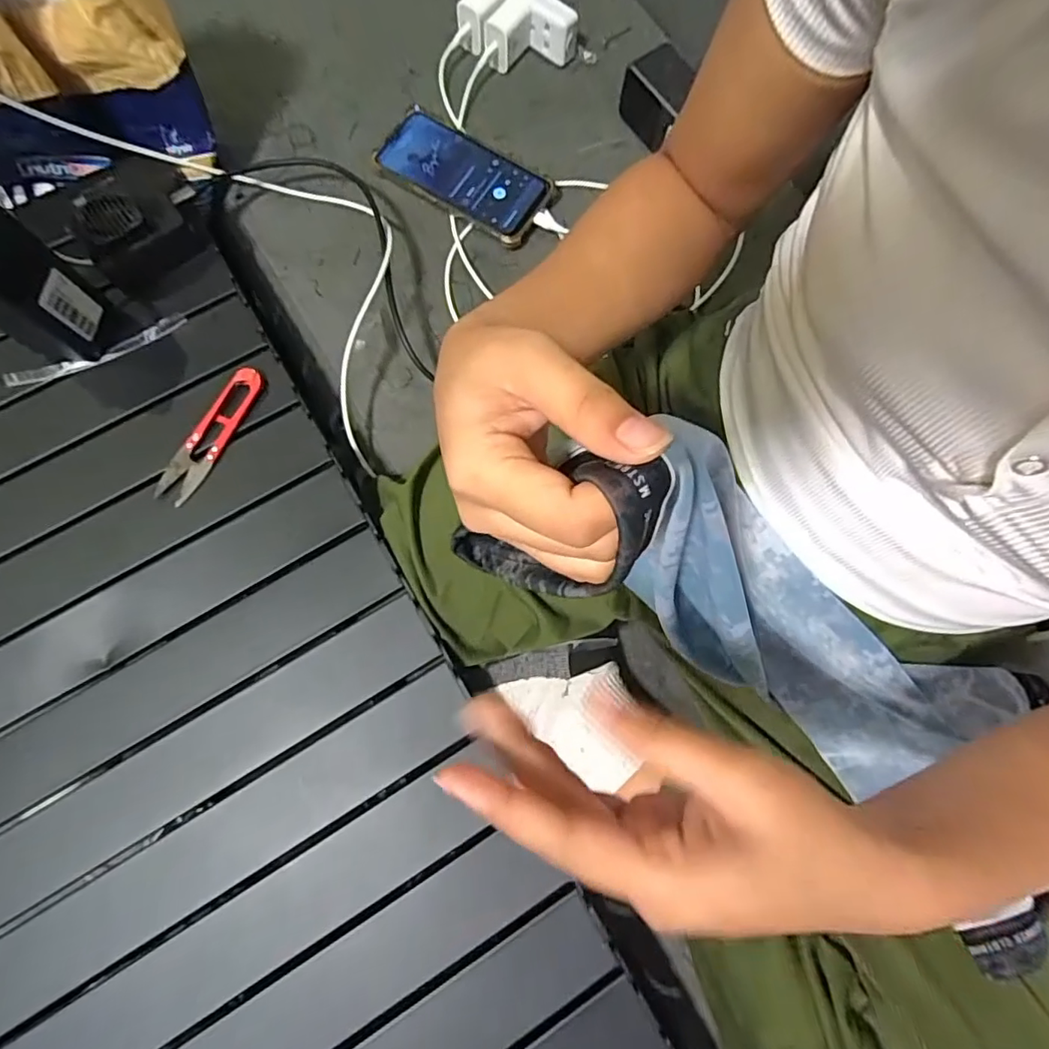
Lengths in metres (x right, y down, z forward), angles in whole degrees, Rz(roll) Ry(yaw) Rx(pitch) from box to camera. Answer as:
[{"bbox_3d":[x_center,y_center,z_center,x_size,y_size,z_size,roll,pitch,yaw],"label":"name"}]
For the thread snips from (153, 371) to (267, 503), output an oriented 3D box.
[{"bbox_3d":[-0.243,-0.071,0.435,0.027,0.016,0.118,29,78,5],"label":"thread snips"}]

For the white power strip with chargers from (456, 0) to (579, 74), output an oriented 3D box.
[{"bbox_3d":[-0.009,-0.496,0.559,0.101,0.045,0.073,35,78,7],"label":"white power strip with chargers"}]

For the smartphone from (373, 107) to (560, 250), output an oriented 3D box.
[{"bbox_3d":[-0.056,-0.333,0.530,0.164,0.017,0.086,32,78,6],"label":"smartphone"}]

